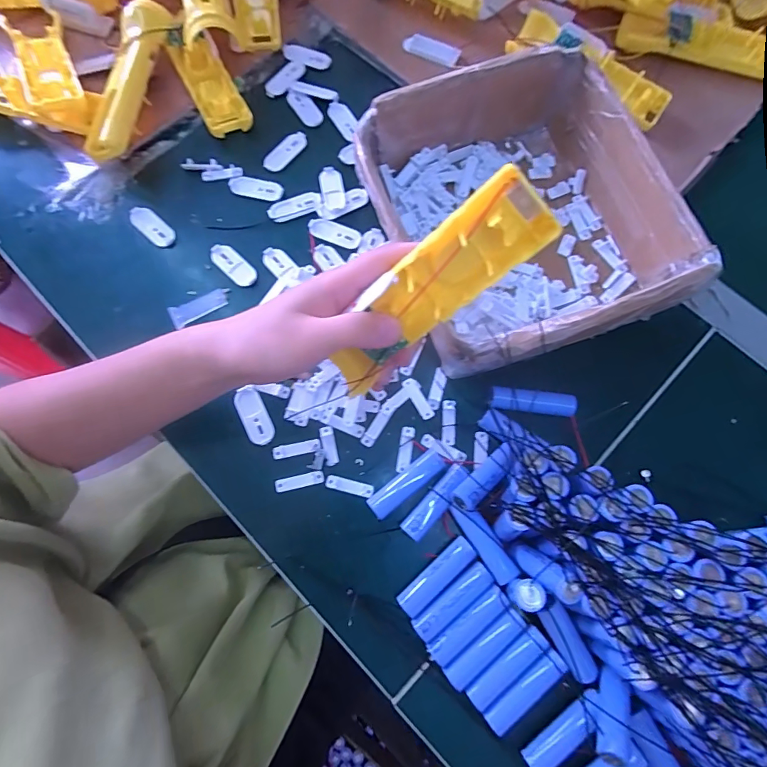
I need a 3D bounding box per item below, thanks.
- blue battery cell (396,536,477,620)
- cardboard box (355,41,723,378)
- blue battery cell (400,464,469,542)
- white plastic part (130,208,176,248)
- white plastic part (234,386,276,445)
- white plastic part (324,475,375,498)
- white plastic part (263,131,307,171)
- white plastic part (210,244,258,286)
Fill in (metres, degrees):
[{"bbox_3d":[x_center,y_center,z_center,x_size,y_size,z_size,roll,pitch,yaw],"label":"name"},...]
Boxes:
[{"bbox_3d":[0.039,0.143,0.323,0.066,0.015,0.019,-40,79,-8],"label":"blue battery cell"},{"bbox_3d":[0.113,-0.137,0.356,0.208,0.080,0.231,-20,77,-3],"label":"cardboard box"},{"bbox_3d":[0.041,0.090,0.329,0.017,0.014,0.064,43,81,10],"label":"blue battery cell"},{"bbox_3d":[-0.215,-0.146,0.406,0.050,0.005,0.020,39,80,10],"label":"white plastic part"},{"bbox_3d":[-0.106,0.027,0.358,0.023,0.004,0.049,-27,77,-5],"label":"white plastic part"},{"bbox_3d":[-0.027,0.080,0.343,0.038,0.004,0.009,14,77,5],"label":"white plastic part"},{"bbox_3d":[-0.095,-0.226,0.425,0.018,0.004,0.052,43,81,10],"label":"white plastic part"},{"bbox_3d":[-0.136,-0.107,0.396,0.051,0.004,0.020,40,81,10],"label":"white plastic part"}]

